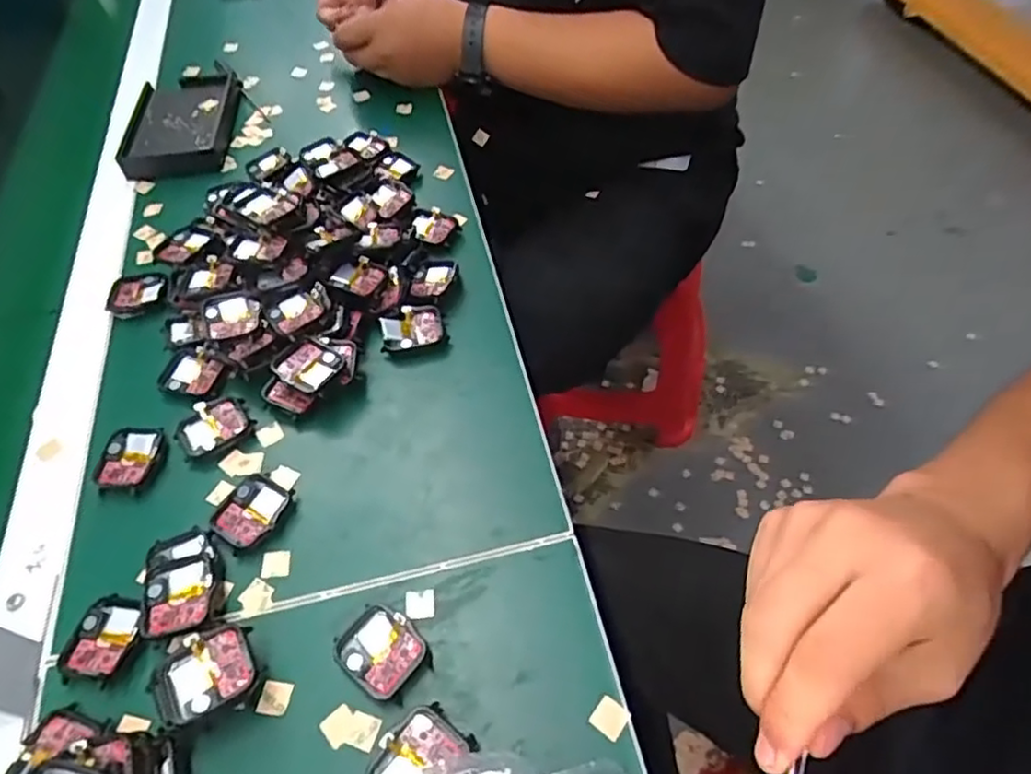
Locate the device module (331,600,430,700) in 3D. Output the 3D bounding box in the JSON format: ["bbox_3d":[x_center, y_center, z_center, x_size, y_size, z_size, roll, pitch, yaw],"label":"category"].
[{"bbox_3d":[-0.071,0.139,0.346,0.044,0.011,0.037,29,62,23],"label":"device module"}]

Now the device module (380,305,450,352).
[{"bbox_3d":[-0.074,-0.041,0.475,0.045,0.013,0.035,-14,54,-5],"label":"device module"}]

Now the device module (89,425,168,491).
[{"bbox_3d":[-0.250,0.046,0.426,0.041,0.008,0.044,1,54,6],"label":"device module"}]

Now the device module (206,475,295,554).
[{"bbox_3d":[-0.161,0.077,0.401,0.039,0.010,0.047,14,57,15],"label":"device module"}]

